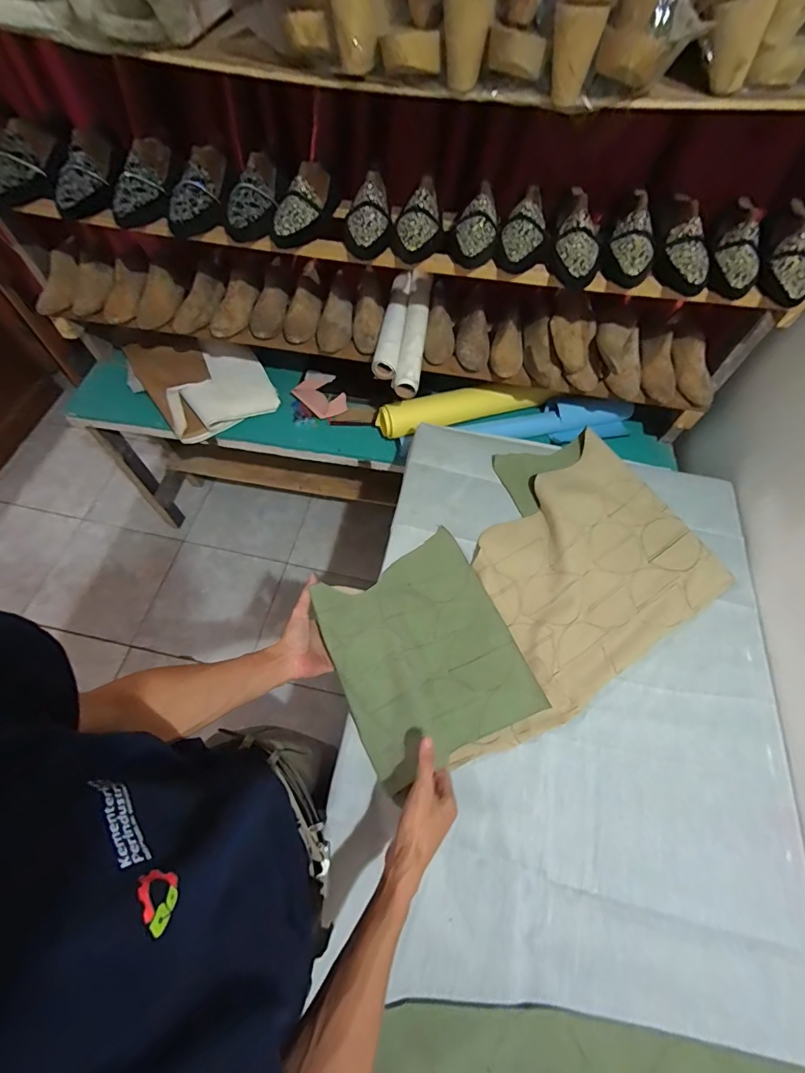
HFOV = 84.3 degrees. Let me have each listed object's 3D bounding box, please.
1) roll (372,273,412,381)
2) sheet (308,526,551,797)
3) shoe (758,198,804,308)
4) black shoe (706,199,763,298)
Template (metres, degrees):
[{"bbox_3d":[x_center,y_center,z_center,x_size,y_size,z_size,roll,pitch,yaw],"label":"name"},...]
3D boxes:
[{"bbox_3d":[-0.021,-0.483,1.013,0.056,0.041,0.310,7,62,2],"label":"roll"},{"bbox_3d":[0.033,0.165,0.714,0.281,0.091,0.337,-21,65,-13],"label":"sheet"},{"bbox_3d":[0.653,-0.488,0.763,0.085,0.071,0.210,10,79,3],"label":"shoe"},{"bbox_3d":[0.568,-0.507,0.762,0.075,0.073,0.196,9,74,3],"label":"black shoe"}]

